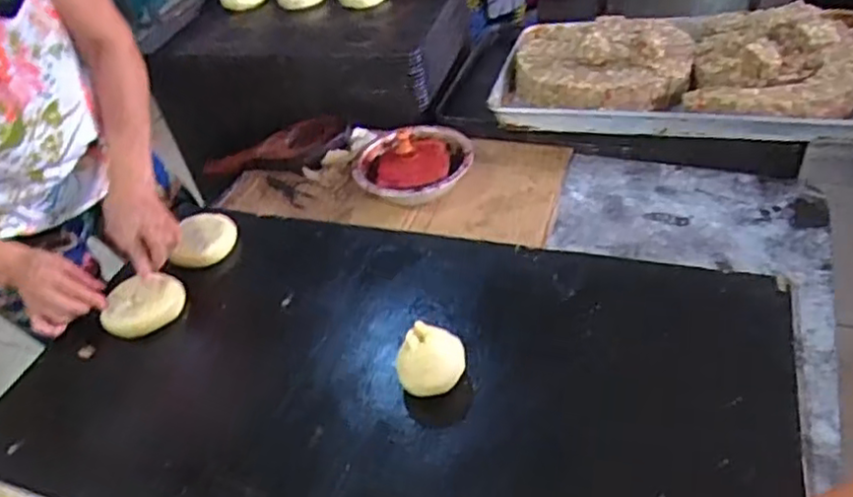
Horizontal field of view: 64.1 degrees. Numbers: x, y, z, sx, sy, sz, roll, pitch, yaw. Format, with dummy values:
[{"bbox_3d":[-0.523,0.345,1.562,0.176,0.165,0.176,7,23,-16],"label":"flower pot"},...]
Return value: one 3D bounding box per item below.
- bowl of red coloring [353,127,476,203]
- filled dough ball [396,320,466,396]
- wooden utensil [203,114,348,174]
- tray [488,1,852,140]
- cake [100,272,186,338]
[{"bbox_3d":[-0.021,-0.126,1.076,0.186,0.054,0.165,-3,42,2],"label":"bowl of red coloring"},{"bbox_3d":[0.005,0.129,0.766,0.073,0.064,0.064,1,42,11],"label":"filled dough ball"},{"bbox_3d":[-0.268,-0.178,1.182,0.270,0.034,0.067,-14,37,19],"label":"wooden utensil"},{"bbox_3d":[0.423,-0.312,1.123,0.578,0.107,0.338,6,43,16],"label":"tray"},{"bbox_3d":[-0.384,0.078,0.916,0.102,0.031,0.089,-10,41,-1],"label":"cake"}]

